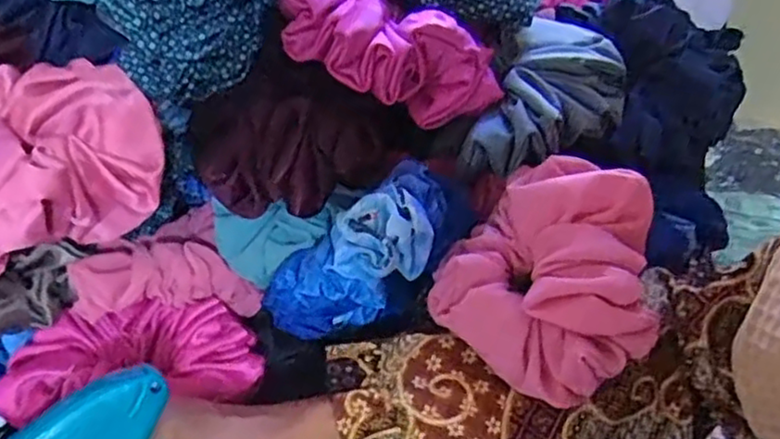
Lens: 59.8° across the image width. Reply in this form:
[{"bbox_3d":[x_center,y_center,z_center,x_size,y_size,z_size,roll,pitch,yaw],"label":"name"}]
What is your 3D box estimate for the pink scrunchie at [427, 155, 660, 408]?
[{"bbox_3d":[0.073,0.022,0.335,0.103,0.032,0.103,-11,68,29],"label":"pink scrunchie"}]

